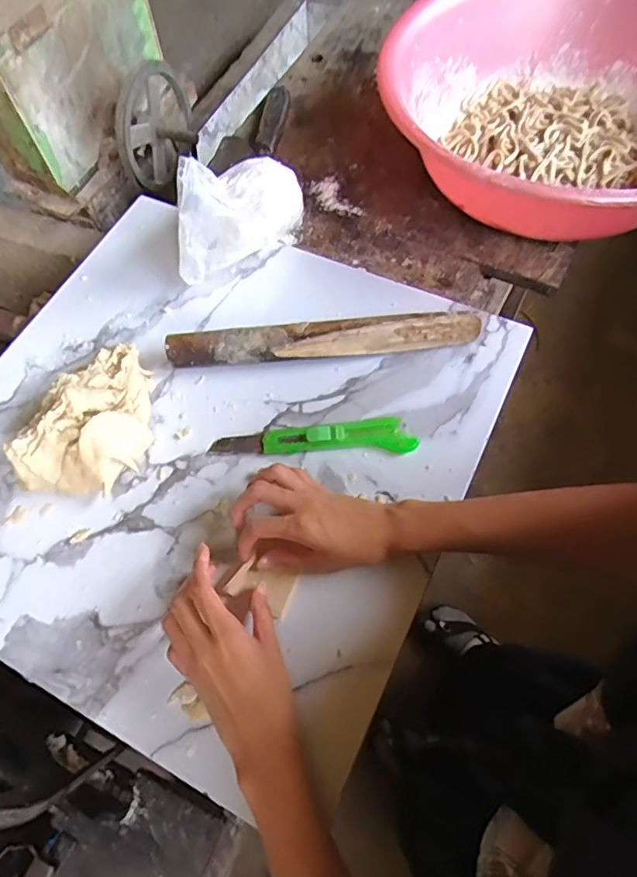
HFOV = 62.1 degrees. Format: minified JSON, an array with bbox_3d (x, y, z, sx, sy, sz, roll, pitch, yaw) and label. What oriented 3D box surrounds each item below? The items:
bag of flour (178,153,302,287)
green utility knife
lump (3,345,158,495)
[{"bbox_3d":[-0.090,-0.248,0.563,0.166,0.122,0.065,-35,67,-15],"label":"bag of flour"},{"bbox_3d":[-0.004,0.001,0.497,0.188,0.020,0.031,-3,63,1],"label":"green utility knife"},{"bbox_3d":[-0.201,-0.015,0.492,0.094,0.064,0.158,25,66,14],"label":"lump"}]

